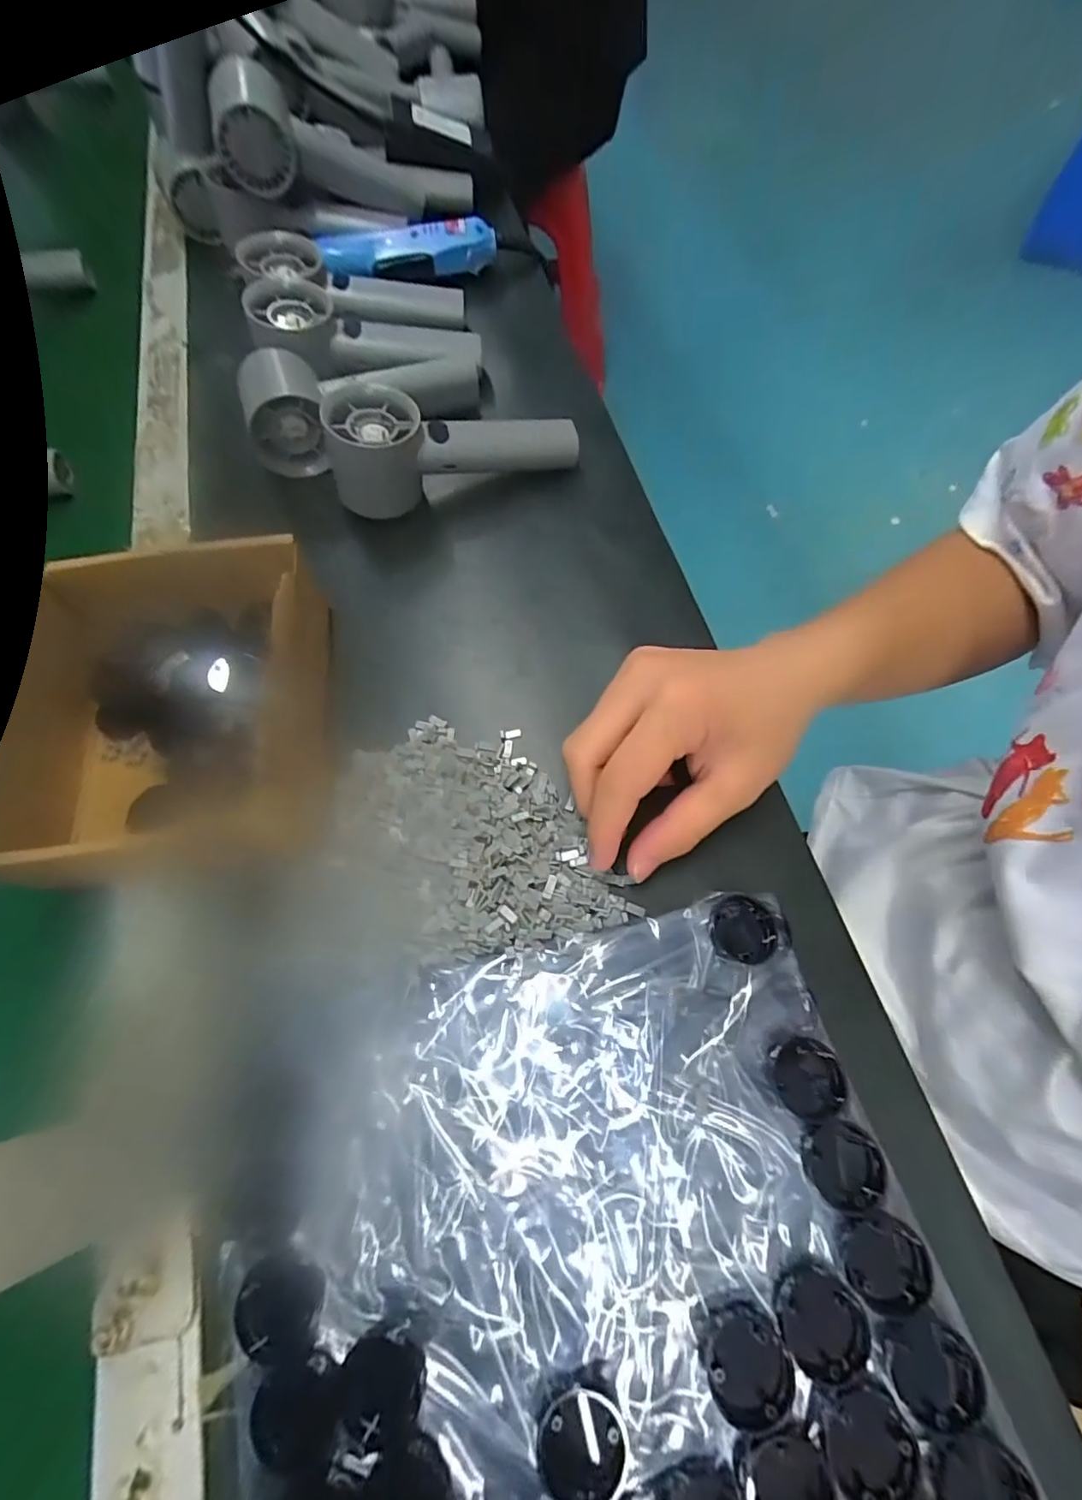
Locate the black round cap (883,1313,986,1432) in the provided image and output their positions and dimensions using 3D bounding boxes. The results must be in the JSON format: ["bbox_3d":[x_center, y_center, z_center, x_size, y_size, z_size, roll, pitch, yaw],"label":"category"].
[{"bbox_3d":[0.138,0.217,0.195,0.028,0.013,0.028,-1,66,2],"label":"black round cap"}]

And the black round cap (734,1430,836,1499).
[{"bbox_3d":[0.082,0.245,0.182,0.029,0.004,0.032,-10,66,-2],"label":"black round cap"}]

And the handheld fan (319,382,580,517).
[{"bbox_3d":[-0.055,-0.200,0.358,0.159,0.058,0.055,-11,66,-2],"label":"handheld fan"}]

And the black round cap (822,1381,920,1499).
[{"bbox_3d":[0.112,0.235,0.186,0.029,0.004,0.030,3,67,4],"label":"black round cap"}]

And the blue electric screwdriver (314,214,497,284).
[{"bbox_3d":[-0.113,-0.414,0.459,0.145,0.030,0.048,1,67,3],"label":"blue electric screwdriver"}]

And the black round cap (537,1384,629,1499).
[{"bbox_3d":[0.014,0.234,0.185,0.029,0.009,0.027,10,67,7],"label":"black round cap"}]

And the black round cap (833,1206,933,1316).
[{"bbox_3d":[0.129,0.191,0.207,0.032,0.012,0.028,5,67,5],"label":"black round cap"}]

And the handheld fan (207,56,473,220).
[{"bbox_3d":[-0.161,-0.490,0.459,0.209,0.064,0.060,-20,64,-34],"label":"handheld fan"}]

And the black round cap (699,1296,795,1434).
[{"bbox_3d":[0.073,0.217,0.195,0.028,0.004,0.031,-15,67,-4],"label":"black round cap"}]

